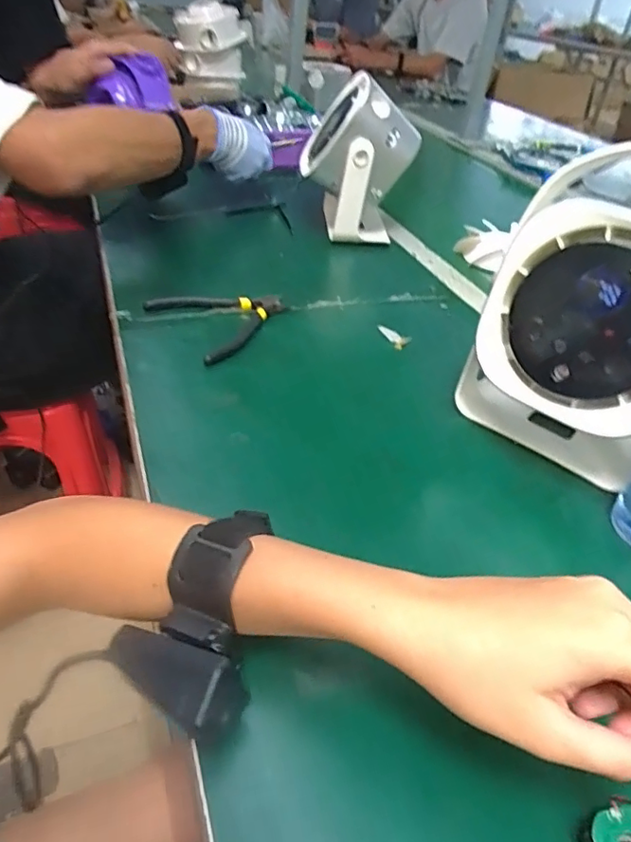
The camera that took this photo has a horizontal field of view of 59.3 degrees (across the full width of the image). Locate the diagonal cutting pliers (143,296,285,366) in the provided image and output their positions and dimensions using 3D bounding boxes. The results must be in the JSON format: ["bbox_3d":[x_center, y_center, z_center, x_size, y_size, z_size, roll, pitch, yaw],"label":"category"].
[{"bbox_3d":[-0.086,-0.107,0.566,0.127,0.009,0.130,-24,48,-31],"label":"diagonal cutting pliers"}]

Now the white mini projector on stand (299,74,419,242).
[{"bbox_3d":[0.053,-0.347,0.753,0.141,0.181,0.122,0,40,-7],"label":"white mini projector on stand"}]

